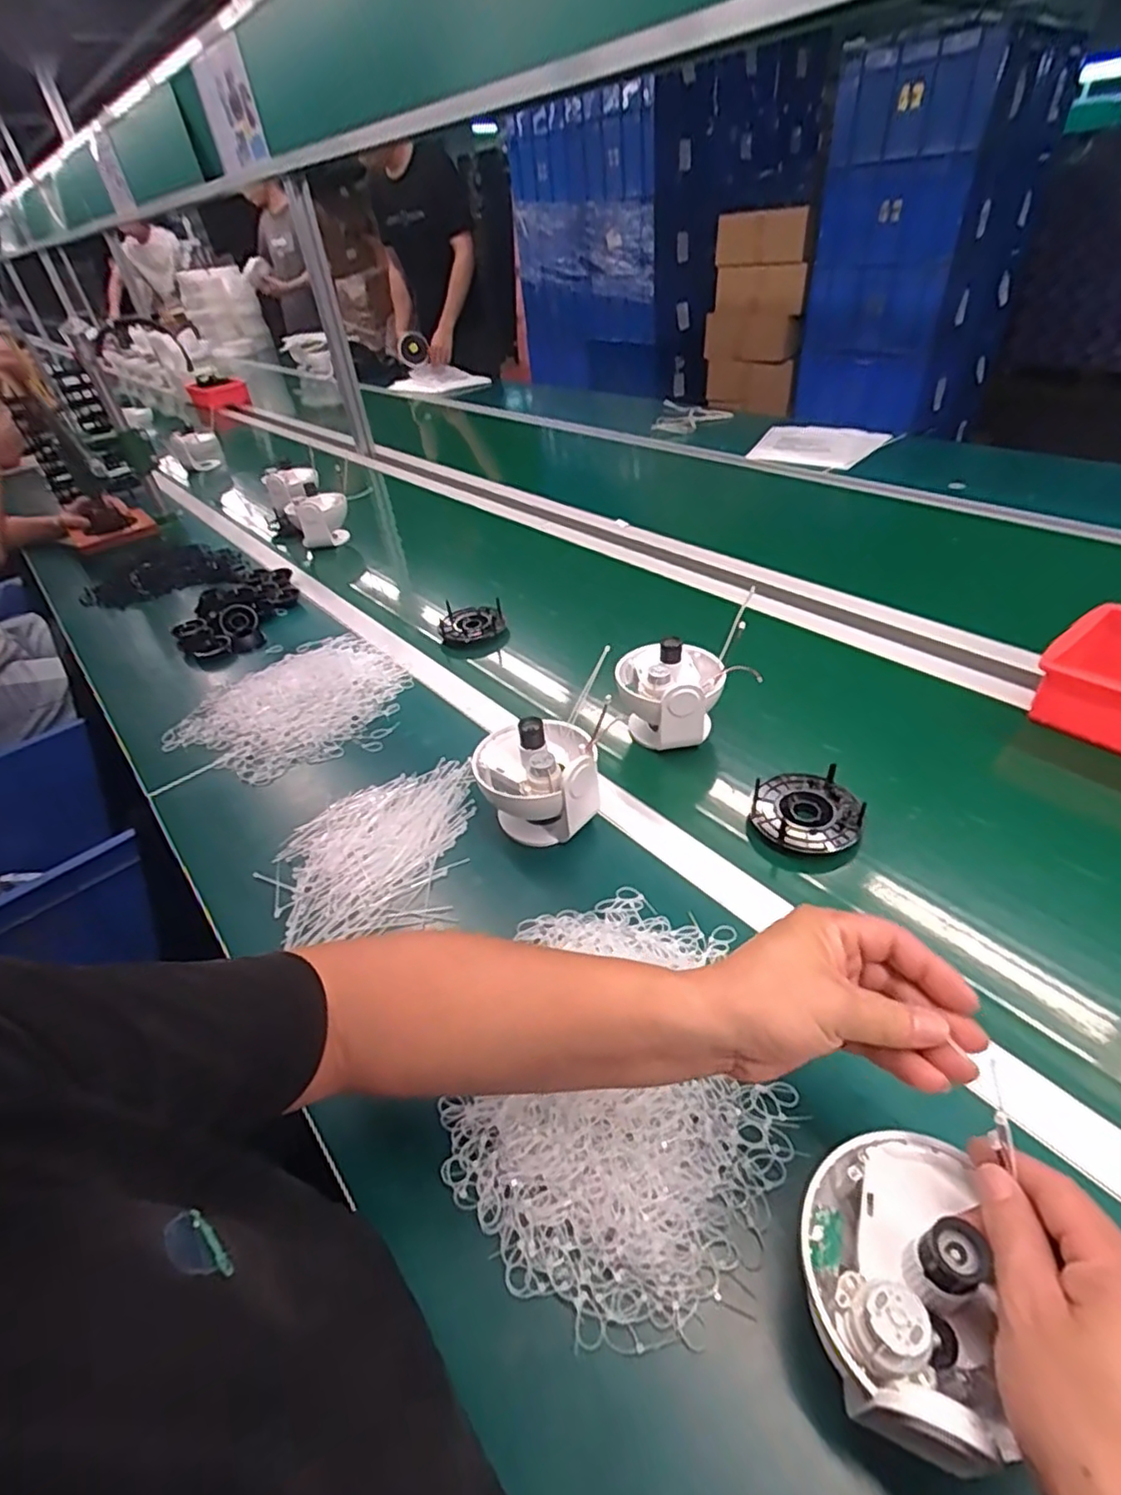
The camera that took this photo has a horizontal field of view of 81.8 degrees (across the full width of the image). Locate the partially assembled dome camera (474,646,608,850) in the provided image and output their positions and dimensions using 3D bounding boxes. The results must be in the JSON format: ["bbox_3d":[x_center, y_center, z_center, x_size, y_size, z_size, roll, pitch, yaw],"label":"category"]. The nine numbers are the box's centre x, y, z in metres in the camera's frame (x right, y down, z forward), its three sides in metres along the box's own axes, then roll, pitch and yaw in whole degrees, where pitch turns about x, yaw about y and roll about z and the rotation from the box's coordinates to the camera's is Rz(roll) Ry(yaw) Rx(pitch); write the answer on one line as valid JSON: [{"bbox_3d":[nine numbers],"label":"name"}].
[{"bbox_3d":[-0.021,0.025,0.636,0.115,0.108,0.115,-5,40,2],"label":"partially assembled dome camera"}]

